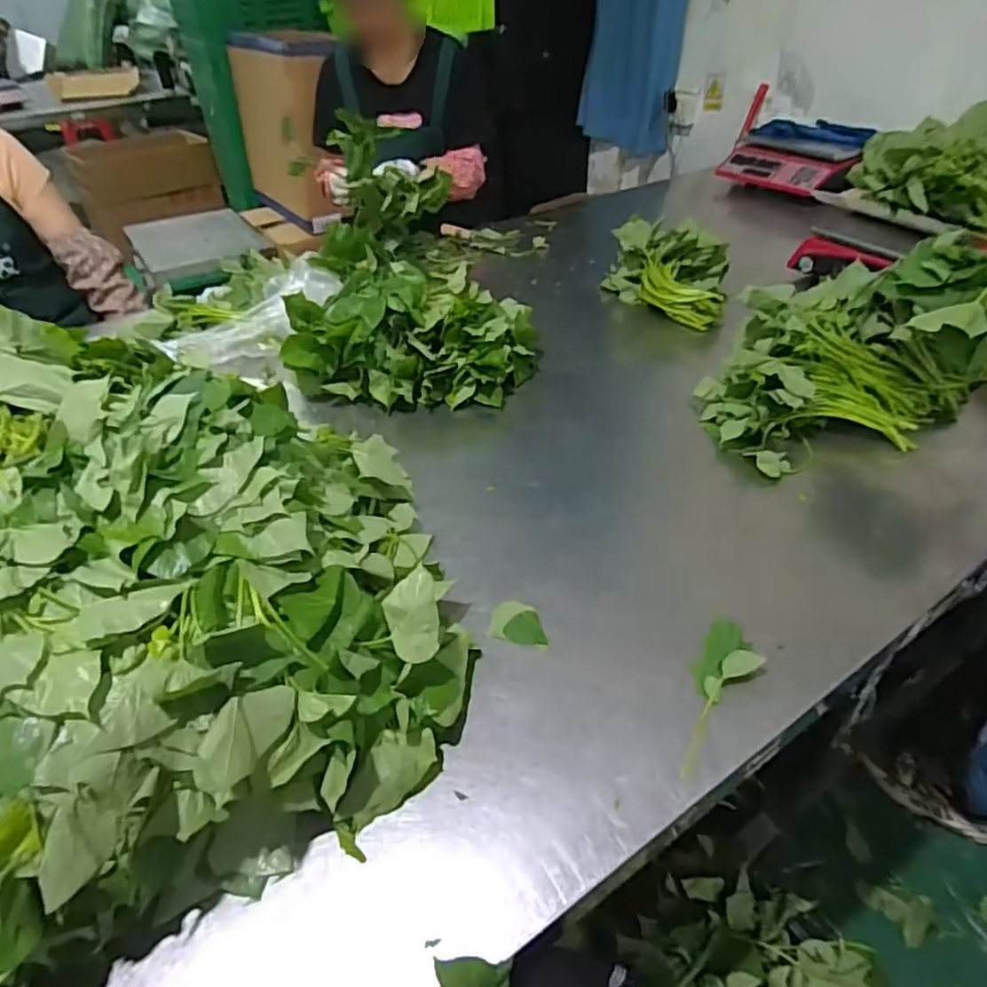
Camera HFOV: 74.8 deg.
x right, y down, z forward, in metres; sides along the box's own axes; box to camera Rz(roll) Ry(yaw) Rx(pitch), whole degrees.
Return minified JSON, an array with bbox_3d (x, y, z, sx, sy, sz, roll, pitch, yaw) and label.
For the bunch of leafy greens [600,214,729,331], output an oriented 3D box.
[{"bbox_3d":[0.313,-0.408,1.188,0.222,0.135,0.160,10,42,14],"label":"bunch of leafy greens"}]

